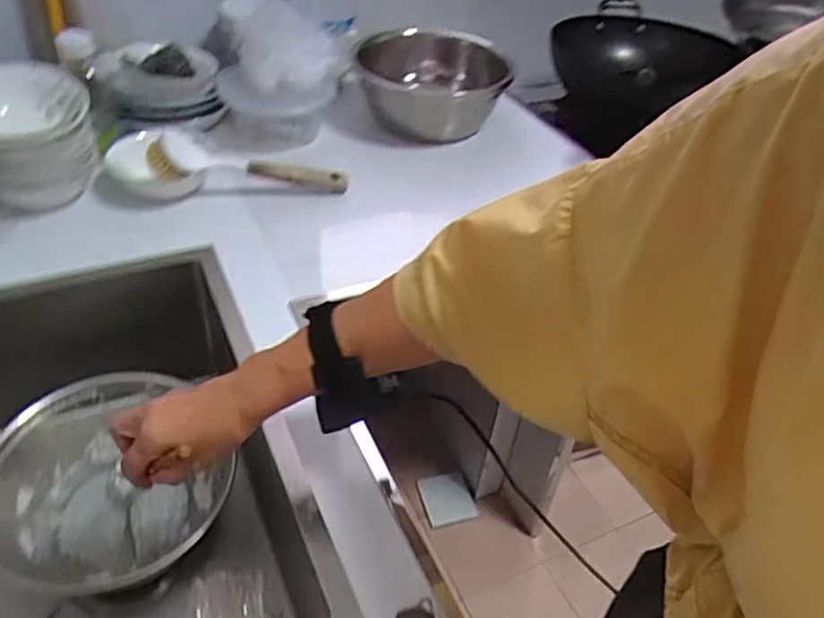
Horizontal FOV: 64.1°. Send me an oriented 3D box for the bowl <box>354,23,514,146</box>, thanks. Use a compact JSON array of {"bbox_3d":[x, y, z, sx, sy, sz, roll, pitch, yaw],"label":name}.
[{"bbox_3d":[0.036,-0.351,1.060,0.232,0.136,0.210,0,42,-6],"label":"bowl"}]

